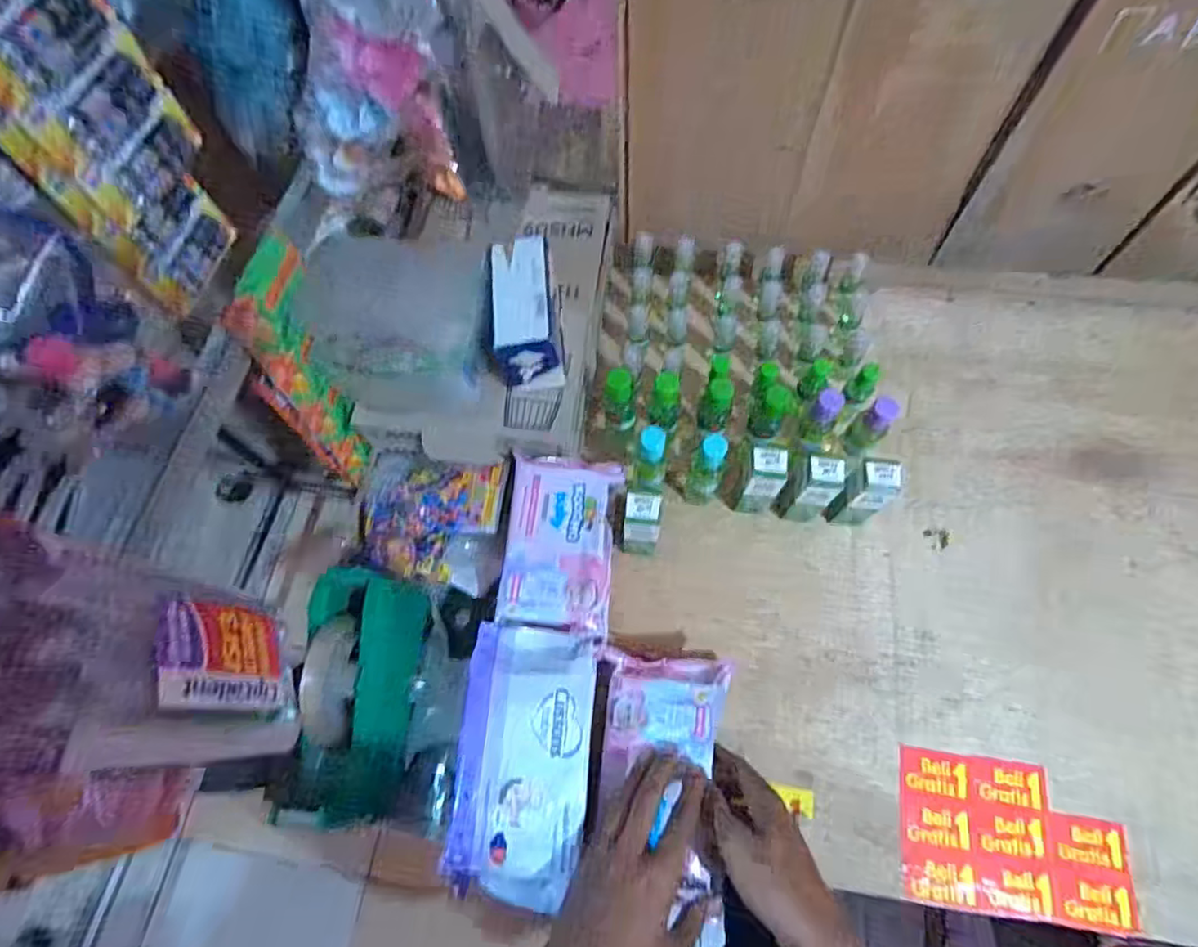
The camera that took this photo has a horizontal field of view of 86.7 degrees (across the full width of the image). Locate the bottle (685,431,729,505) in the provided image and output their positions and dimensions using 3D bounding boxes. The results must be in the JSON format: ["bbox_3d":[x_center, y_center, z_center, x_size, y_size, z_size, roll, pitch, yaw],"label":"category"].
[{"bbox_3d":[0.101,-0.002,0.594,0.027,0.105,0.028,13,69,6],"label":"bottle"}]

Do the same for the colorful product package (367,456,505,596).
[{"bbox_3d":[-0.161,0.042,0.605,0.135,0.042,0.124,6,68,3],"label":"colorful product package"}]

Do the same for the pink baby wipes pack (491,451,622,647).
[{"bbox_3d":[-0.034,0.061,0.568,0.096,0.034,0.158,5,68,6],"label":"pink baby wipes pack"}]

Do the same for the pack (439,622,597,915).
[{"bbox_3d":[-0.055,0.210,0.480,0.094,0.042,0.179,3,68,5],"label":"pack"}]

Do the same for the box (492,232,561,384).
[{"bbox_3d":[-0.066,-0.142,0.574,0.058,0.072,0.120,-7,67,1],"label":"box"}]

